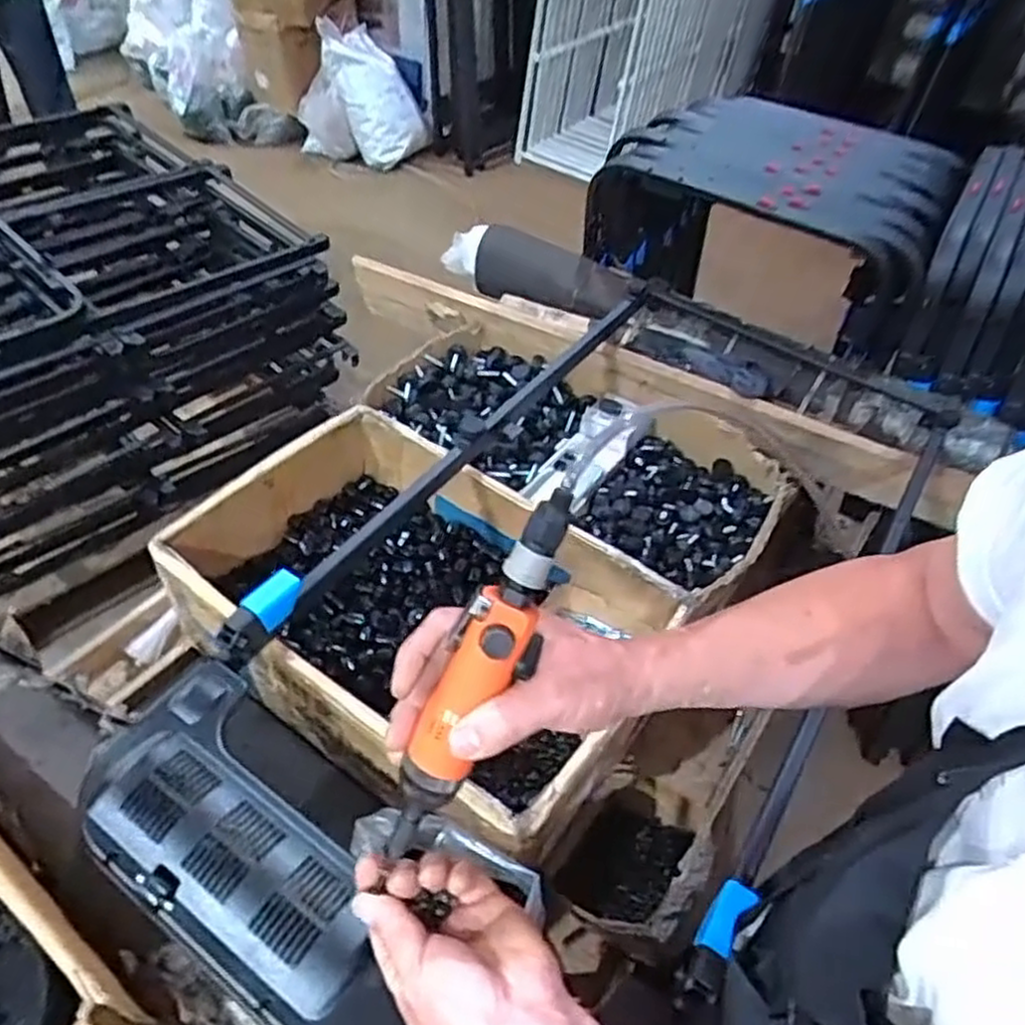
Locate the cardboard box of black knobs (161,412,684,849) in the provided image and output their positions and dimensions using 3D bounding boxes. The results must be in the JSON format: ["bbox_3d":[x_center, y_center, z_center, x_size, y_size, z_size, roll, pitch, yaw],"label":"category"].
[{"bbox_3d":[-0.125,0.101,0.898,0.492,0.163,0.355,29,51,19],"label":"cardboard box of black knobs"}]

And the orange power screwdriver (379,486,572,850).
[{"bbox_3d":[-0.022,0.097,0.450,0.043,0.239,0.036,29,11,20],"label":"orange power screwdriver"}]

